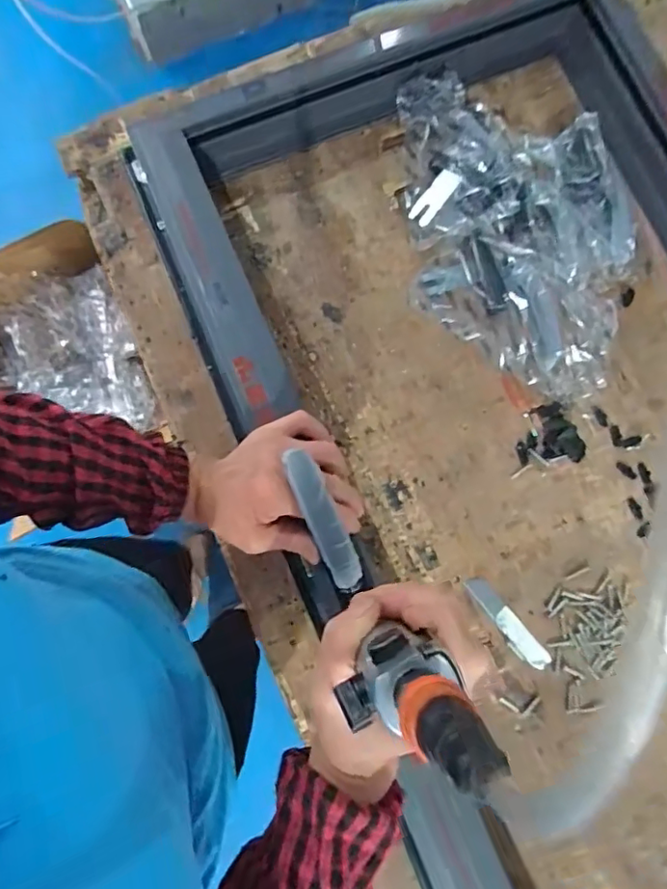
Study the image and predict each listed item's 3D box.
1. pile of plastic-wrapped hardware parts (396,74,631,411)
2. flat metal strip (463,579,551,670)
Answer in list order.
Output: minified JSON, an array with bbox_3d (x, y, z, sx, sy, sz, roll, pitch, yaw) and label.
[{"bbox_3d":[0.194,-0.220,0.570,0.224,0.060,0.350,-3,81,-1],"label":"pile of plastic-wrapped hardware parts"},{"bbox_3d":[0.166,0.171,0.526,0.024,0.004,0.103,-39,83,-6],"label":"flat metal strip"}]

